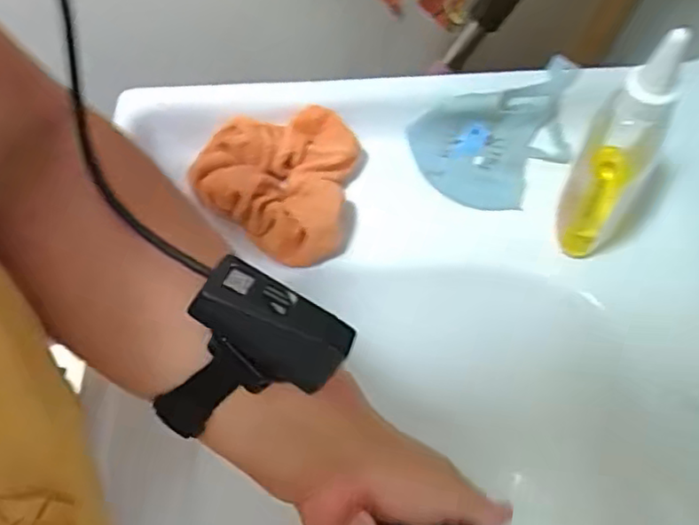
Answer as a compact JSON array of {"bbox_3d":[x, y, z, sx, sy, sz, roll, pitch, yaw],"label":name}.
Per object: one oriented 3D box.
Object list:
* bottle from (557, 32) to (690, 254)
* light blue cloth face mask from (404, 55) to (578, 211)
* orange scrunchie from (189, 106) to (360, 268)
[{"bbox_3d":[0.159,-0.060,0.380,0.041,0.165,0.039,30,66,17],"label":"bottle"},{"bbox_3d":[0.115,-0.088,0.471,0.126,0.017,0.086,-23,93,7],"label":"light blue cloth face mask"},{"bbox_3d":[-0.058,-0.058,0.457,0.117,0.046,0.108,8,62,7],"label":"orange scrunchie"}]

